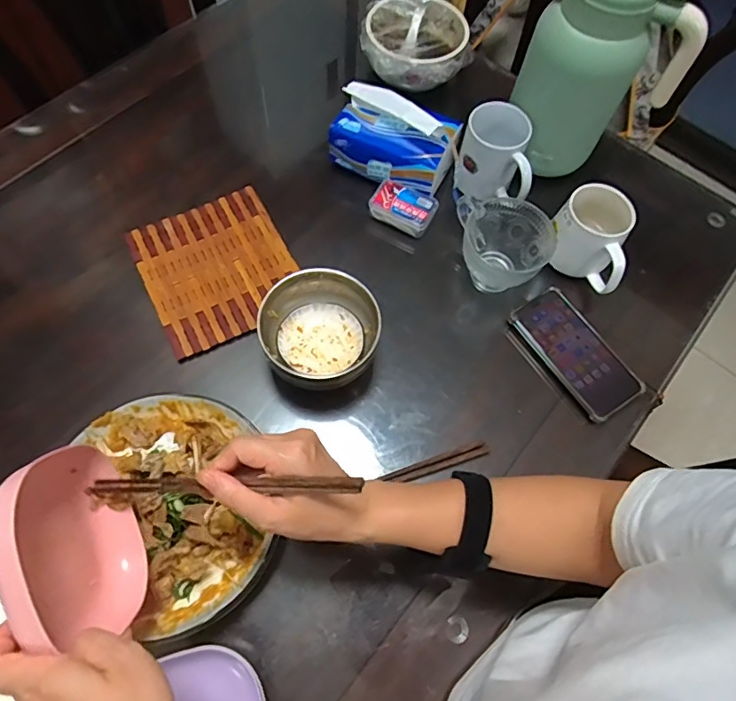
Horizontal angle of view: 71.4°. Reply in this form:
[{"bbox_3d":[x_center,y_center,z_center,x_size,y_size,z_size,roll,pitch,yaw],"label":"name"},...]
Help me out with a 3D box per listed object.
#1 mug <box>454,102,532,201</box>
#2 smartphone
[{"bbox_3d":[0.171,-0.256,0.692,0.099,0.096,0.093,14,66,4],"label":"mug"},{"bbox_3d":[0.254,0.001,0.627,0.079,0.012,0.165,-29,70,-15],"label":"smartphone"}]

